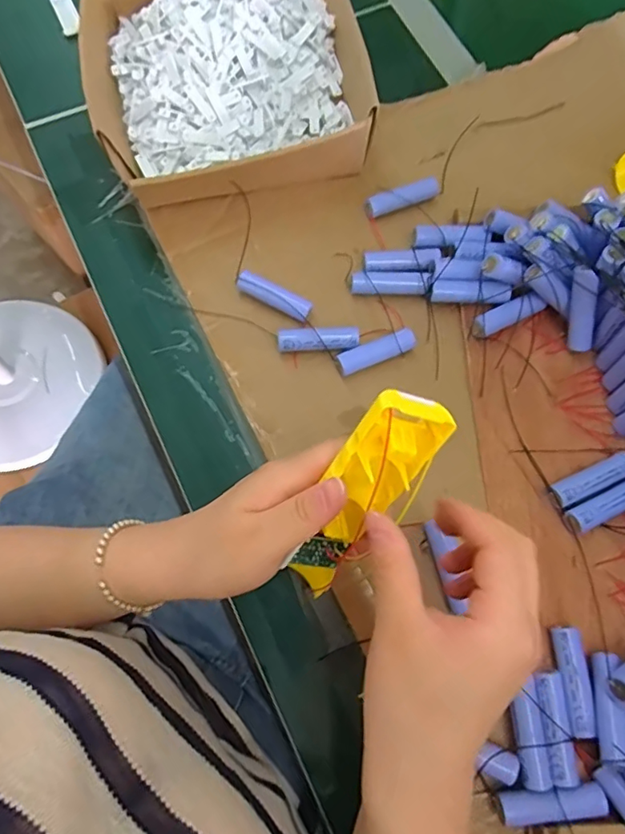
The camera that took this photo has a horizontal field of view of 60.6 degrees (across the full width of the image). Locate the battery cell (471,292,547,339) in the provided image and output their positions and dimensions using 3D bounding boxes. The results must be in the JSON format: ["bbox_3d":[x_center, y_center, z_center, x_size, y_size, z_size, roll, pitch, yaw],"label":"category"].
[{"bbox_3d":[0.158,-0.082,0.438,0.067,0.021,0.019,-27,76,-11],"label":"battery cell"}]

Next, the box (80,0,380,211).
[{"bbox_3d":[-0.070,-0.302,0.488,0.243,0.064,0.236,-10,73,-6],"label":"box"}]

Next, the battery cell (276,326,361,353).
[{"bbox_3d":[0.005,-0.063,0.441,0.067,0.021,0.017,-5,73,-5],"label":"battery cell"}]

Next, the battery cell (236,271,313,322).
[{"bbox_3d":[-0.032,-0.100,0.447,0.066,0.021,0.015,26,73,5],"label":"battery cell"}]

